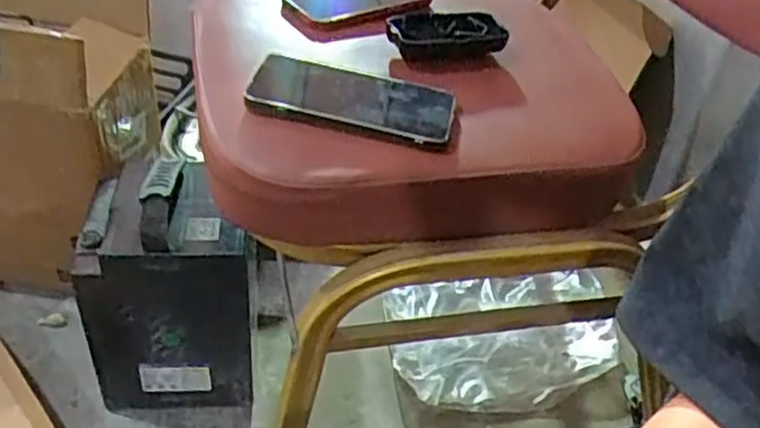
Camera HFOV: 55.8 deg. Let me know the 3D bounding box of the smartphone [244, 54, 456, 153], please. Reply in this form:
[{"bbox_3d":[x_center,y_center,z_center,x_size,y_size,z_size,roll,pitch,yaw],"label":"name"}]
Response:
[{"bbox_3d":[-0.019,-0.089,0.554,0.155,0.014,0.071,12,48,-4],"label":"smartphone"}]

